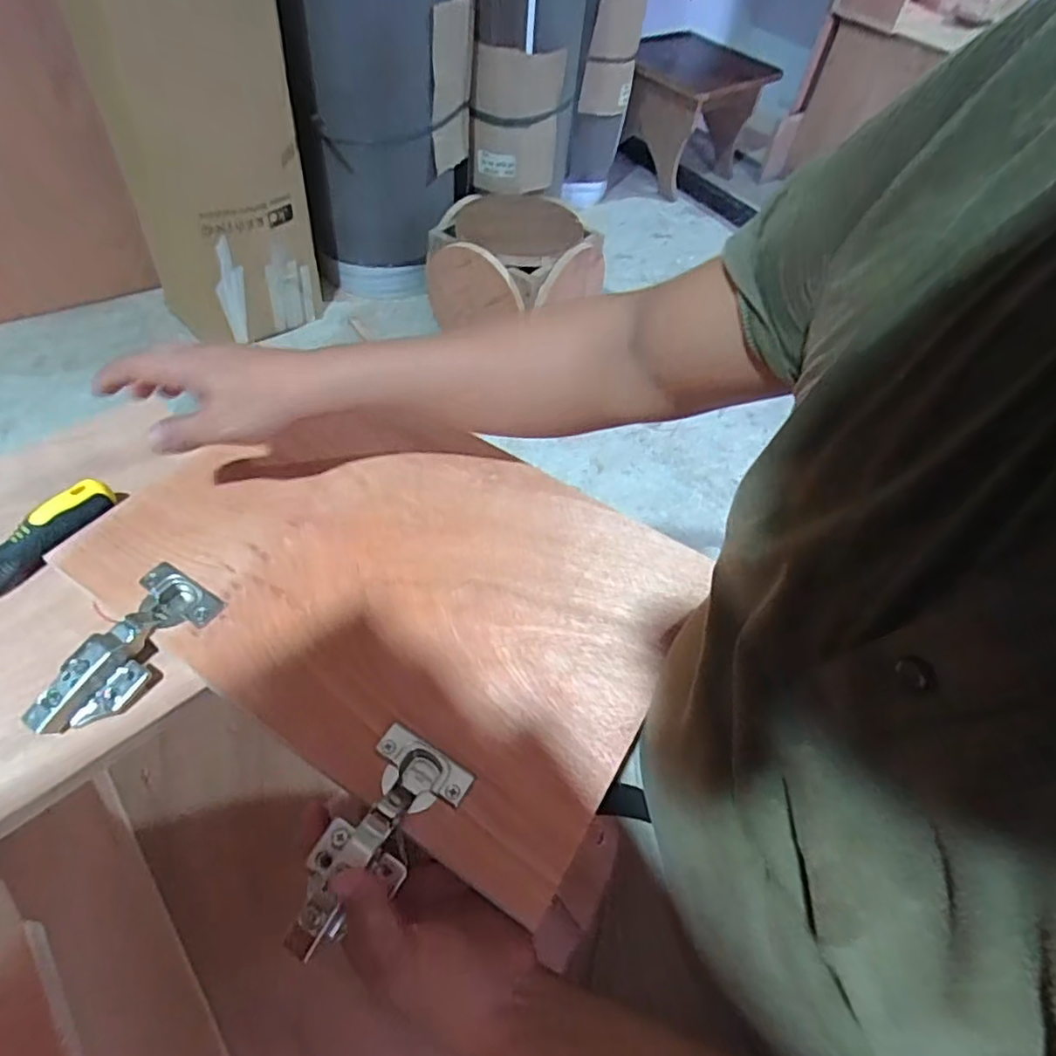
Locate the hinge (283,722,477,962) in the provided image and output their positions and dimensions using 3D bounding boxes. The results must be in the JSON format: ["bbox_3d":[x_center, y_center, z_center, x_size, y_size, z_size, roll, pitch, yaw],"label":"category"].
[{"bbox_3d":[-0.089,0.174,0.346,0.057,0.024,0.117,29,54,17],"label":"hinge"}]

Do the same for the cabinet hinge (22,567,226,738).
[{"bbox_3d":[-0.264,0.079,0.399,0.060,0.024,0.118,28,55,15],"label":"cabinet hinge"}]

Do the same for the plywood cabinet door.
[{"bbox_3d":[-0.094,0.026,0.459,0.403,0.018,0.280,28,56,16],"label":"plywood cabinet door"}]

